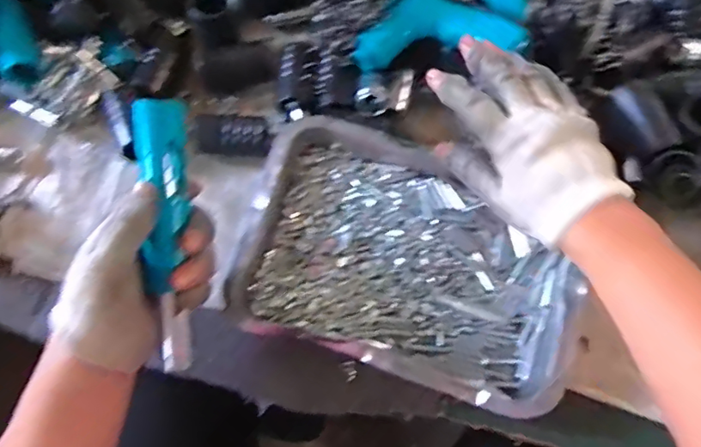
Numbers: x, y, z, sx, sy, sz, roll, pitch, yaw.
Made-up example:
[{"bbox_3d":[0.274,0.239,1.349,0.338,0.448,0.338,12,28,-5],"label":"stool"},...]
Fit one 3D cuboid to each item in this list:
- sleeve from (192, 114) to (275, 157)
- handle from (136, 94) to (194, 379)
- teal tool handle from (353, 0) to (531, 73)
[{"bbox_3d":[-0.101,-0.074,0.447,0.072,0.023,0.031,9,72,4],"label":"sleeve"},{"bbox_3d":[-0.116,0.012,0.336,0.023,0.033,0.176,1,101,2],"label":"handle"},{"bbox_3d":[0.074,-0.166,0.445,0.138,0.037,0.067,0,72,1],"label":"teal tool handle"}]

